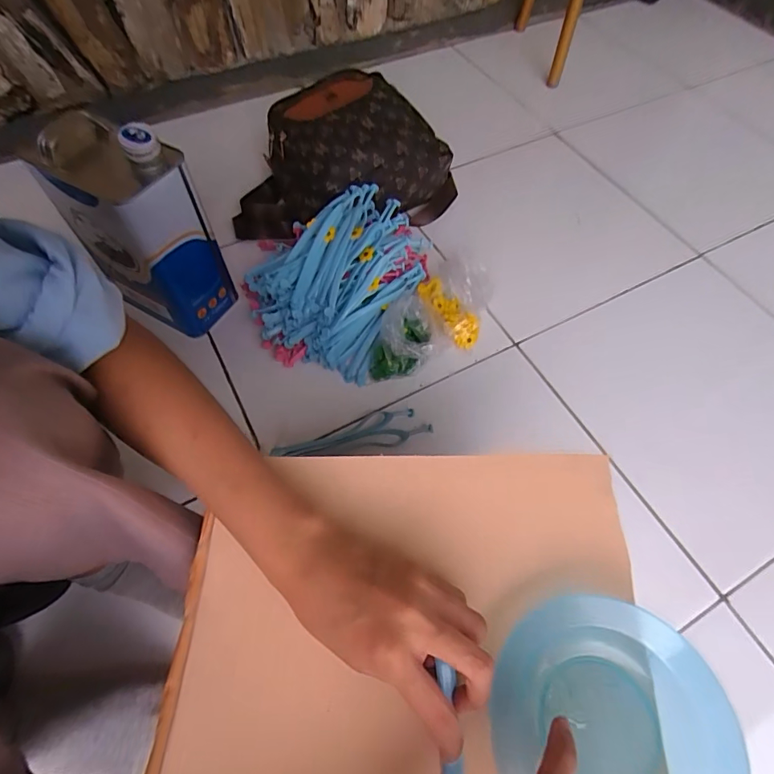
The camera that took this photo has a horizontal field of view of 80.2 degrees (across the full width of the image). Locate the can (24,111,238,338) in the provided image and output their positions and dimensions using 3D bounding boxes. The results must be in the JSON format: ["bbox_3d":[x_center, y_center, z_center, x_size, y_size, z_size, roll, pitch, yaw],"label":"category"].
[{"bbox_3d":[-0.315,-0.202,0.605,0.145,0.264,0.104,26,63,12],"label":"can"}]

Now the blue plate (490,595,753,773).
[{"bbox_3d":[0.122,0.186,0.251,0.121,0.020,0.124,-5,64,12],"label":"blue plate"}]

